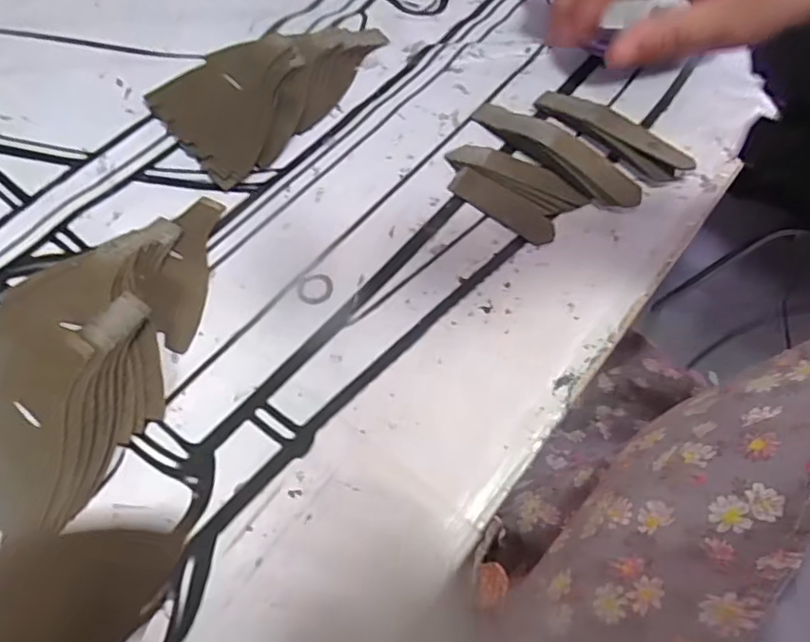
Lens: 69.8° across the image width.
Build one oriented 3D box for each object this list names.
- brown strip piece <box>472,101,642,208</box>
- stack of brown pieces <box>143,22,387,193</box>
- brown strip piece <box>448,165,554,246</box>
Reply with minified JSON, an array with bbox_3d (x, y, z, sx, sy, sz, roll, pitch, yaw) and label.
[{"bbox_3d":[0.142,-0.165,0.558,0.182,0.022,0.041,38,70,15],"label":"brown strip piece"},{"bbox_3d":[-0.135,-0.261,0.600,0.243,0.043,0.148,-41,72,-17],"label":"stack of brown pieces"},{"bbox_3d":[0.088,-0.107,0.522,0.104,0.008,0.028,36,70,15],"label":"brown strip piece"}]

